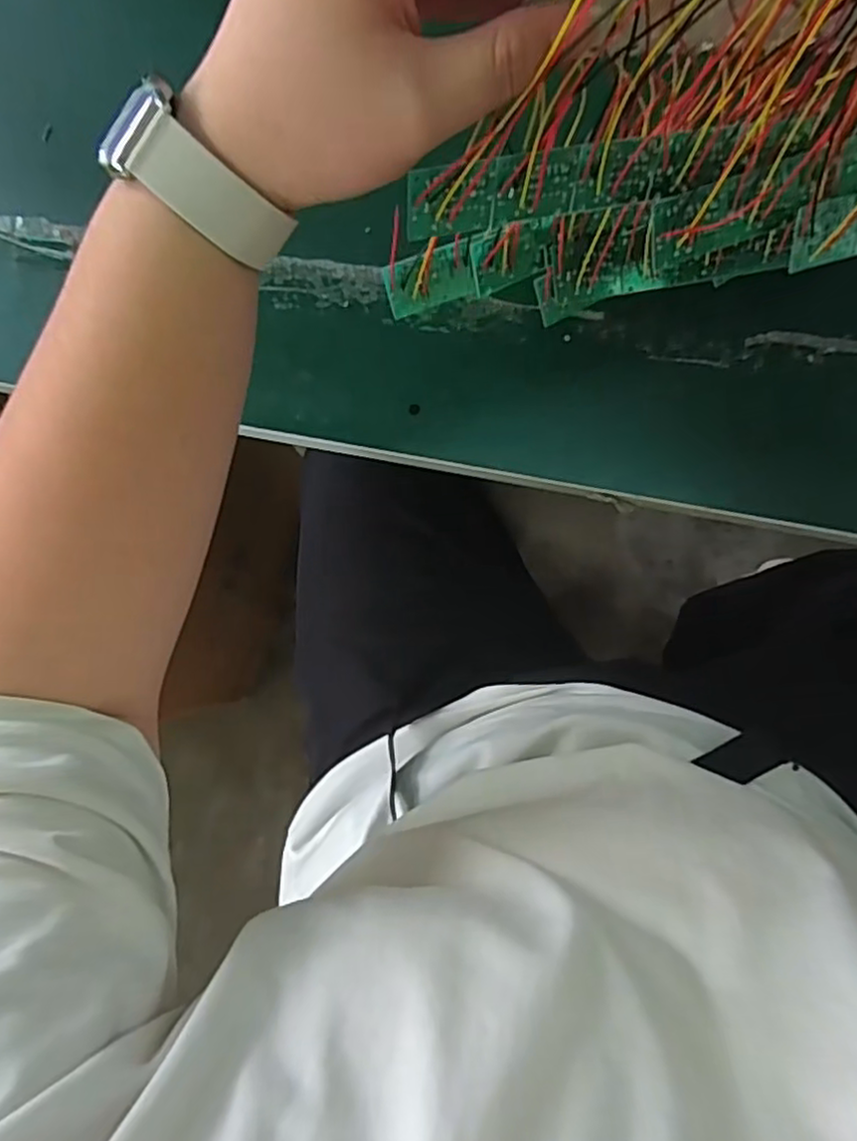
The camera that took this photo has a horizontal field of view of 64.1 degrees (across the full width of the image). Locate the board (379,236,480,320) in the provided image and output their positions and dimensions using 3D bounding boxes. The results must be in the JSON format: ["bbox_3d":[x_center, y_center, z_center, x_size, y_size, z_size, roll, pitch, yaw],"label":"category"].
[{"bbox_3d":[0.002,-0.148,0.347,0.046,0.007,0.026,-20,120,-5],"label":"board"}]

